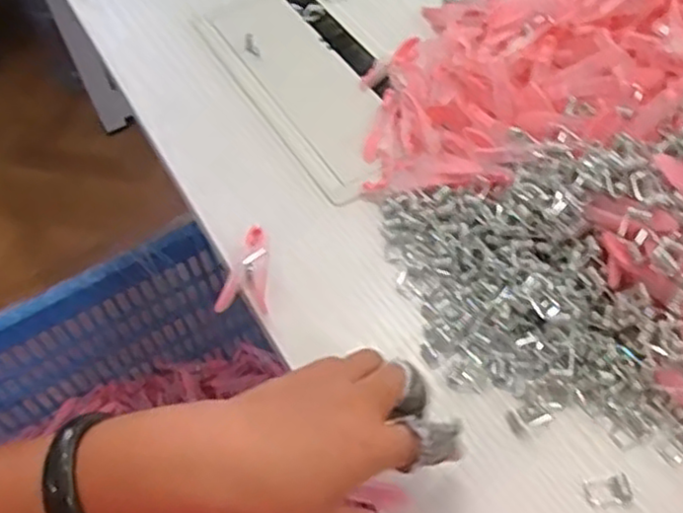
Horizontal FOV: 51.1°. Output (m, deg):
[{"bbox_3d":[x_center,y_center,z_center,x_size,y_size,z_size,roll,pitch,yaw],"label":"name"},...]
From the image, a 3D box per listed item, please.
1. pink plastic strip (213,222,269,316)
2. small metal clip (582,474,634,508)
[{"bbox_3d":[-0.068,0.007,0.504,0.031,0.020,0.074,-3,53,3],"label":"pink plastic strip"},{"bbox_3d":[0.148,0.130,0.396,0.024,0.005,0.015,-7,53,-1],"label":"small metal clip"}]

